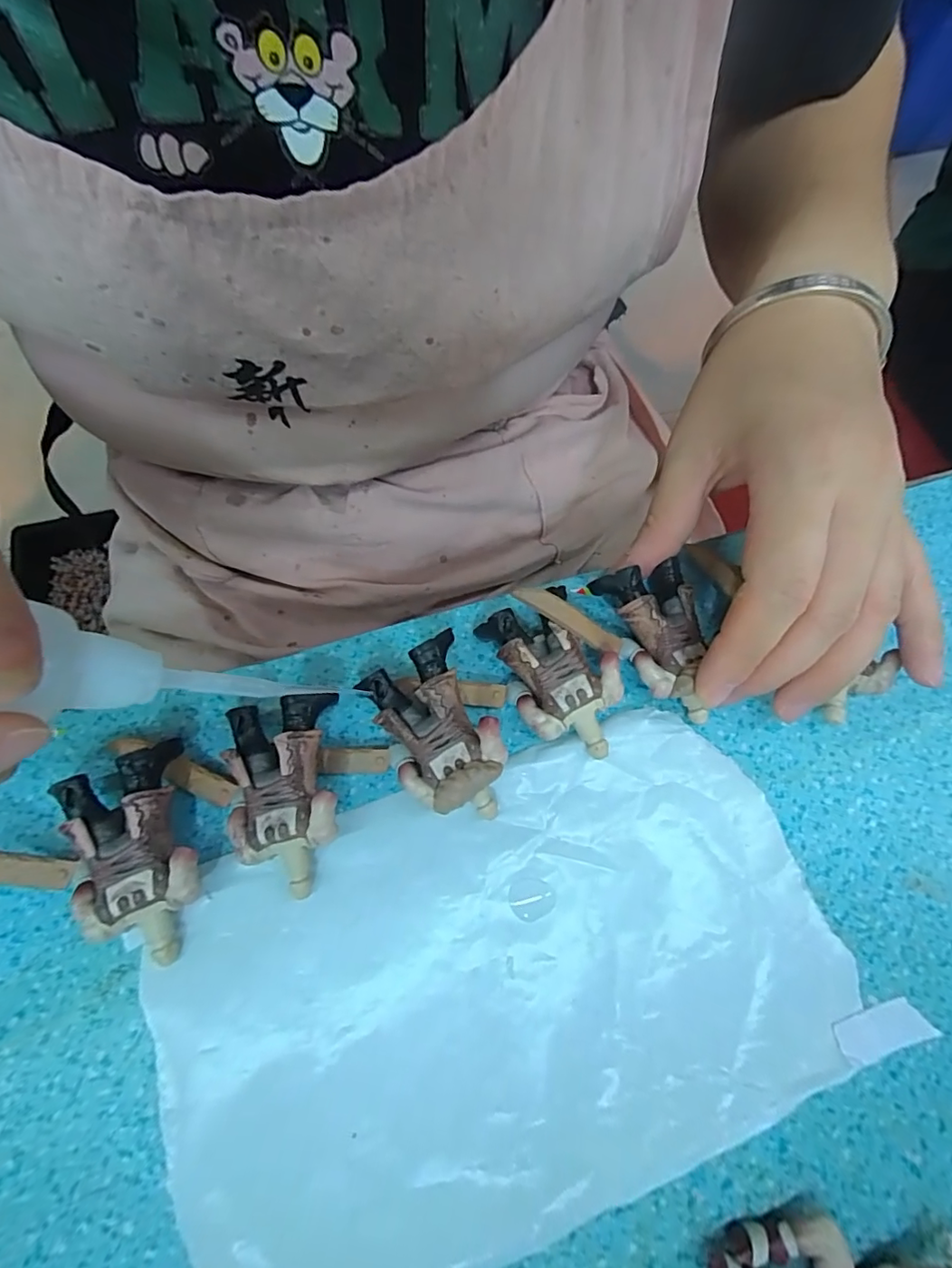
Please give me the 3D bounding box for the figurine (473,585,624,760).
[{"bbox_3d":[0.029,0.015,0.187,0.034,0.022,0.057,-20,69,-10],"label":"figurine"}]

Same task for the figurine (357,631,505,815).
[{"bbox_3d":[-0.012,0.034,0.176,0.033,0.026,0.054,-26,70,-13],"label":"figurine"}]

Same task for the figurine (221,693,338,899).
[{"bbox_3d":[-0.060,0.050,0.168,0.033,0.024,0.056,-5,67,-4],"label":"figurine"}]

